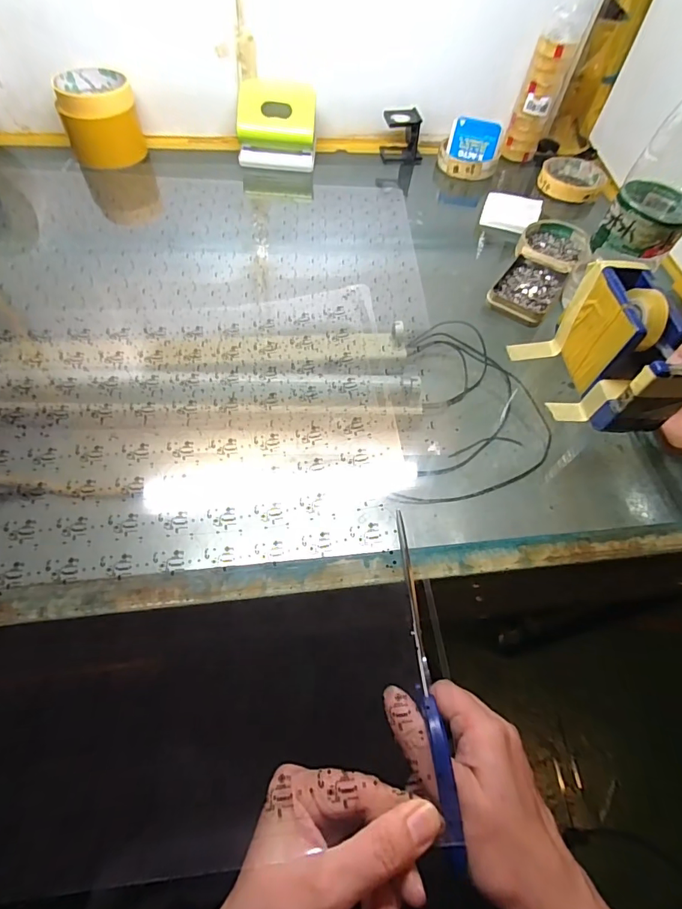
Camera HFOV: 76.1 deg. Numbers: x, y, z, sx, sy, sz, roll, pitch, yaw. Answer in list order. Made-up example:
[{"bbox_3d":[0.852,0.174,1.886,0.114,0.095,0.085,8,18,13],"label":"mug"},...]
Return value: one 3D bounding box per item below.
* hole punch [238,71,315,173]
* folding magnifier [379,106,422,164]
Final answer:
[{"bbox_3d":[-0.083,-0.430,0.569,0.100,0.074,0.062,2,57,-3],"label":"hole punch"},{"bbox_3d":[0.087,-0.450,0.614,0.056,0.056,0.043,2,57,-3],"label":"folding magnifier"}]

